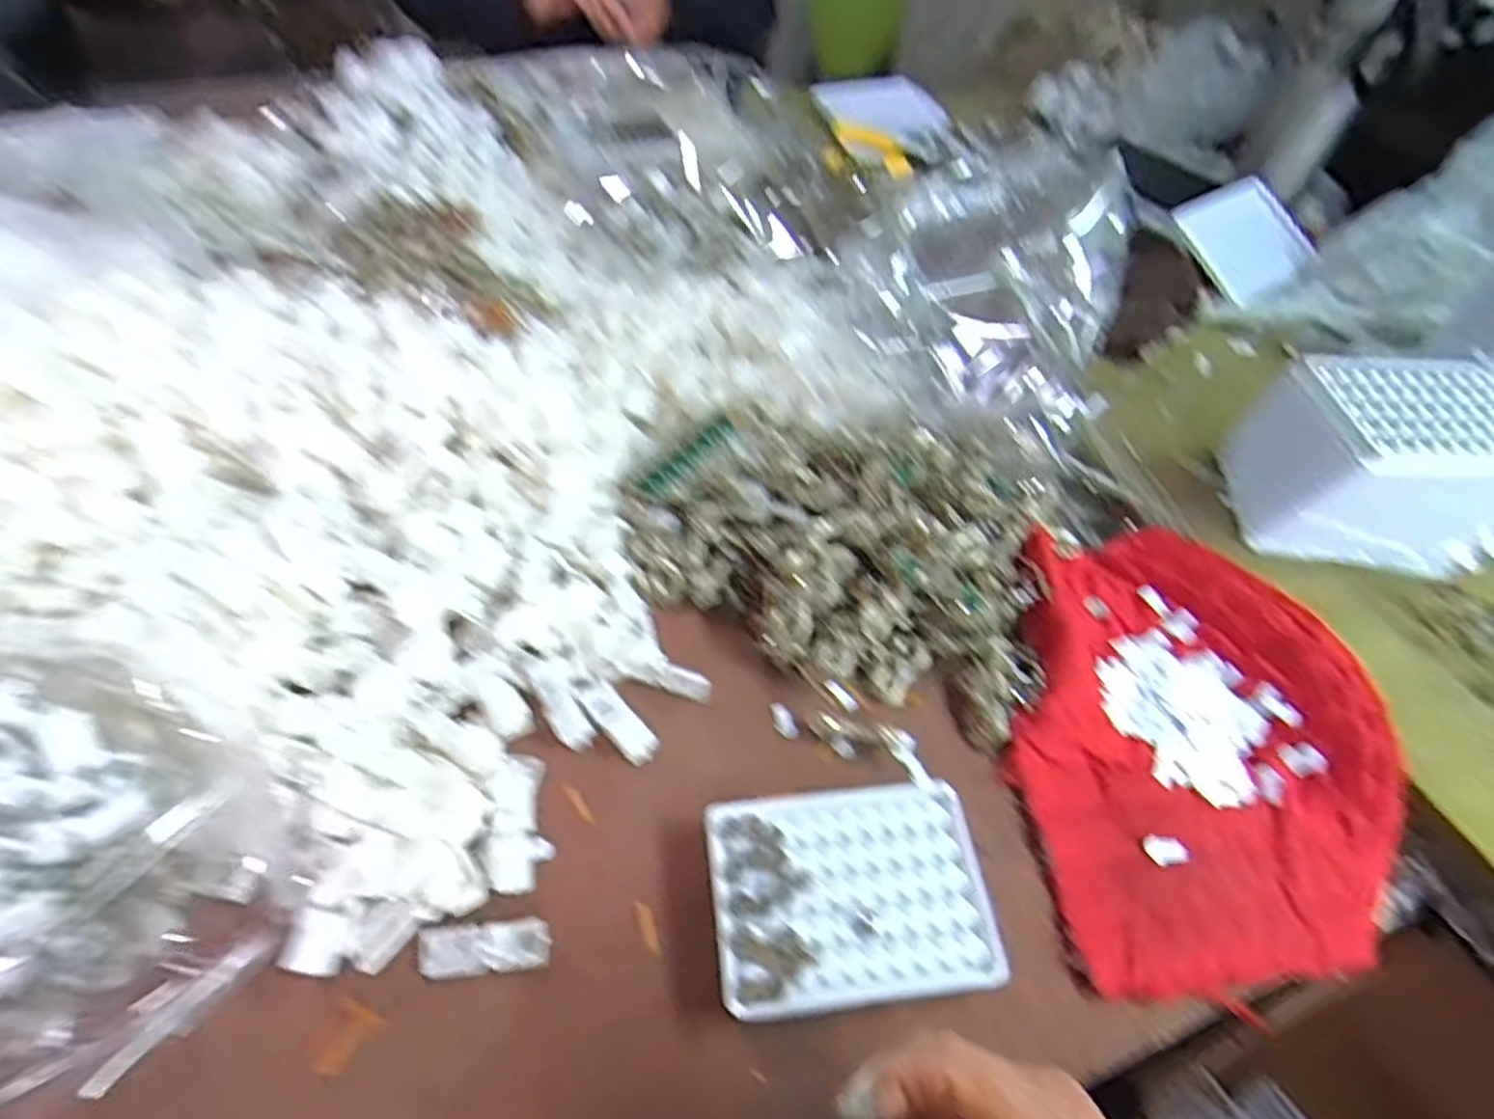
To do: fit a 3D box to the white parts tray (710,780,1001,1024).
[{"bbox_3d":[0.049,0.165,0.388,0.131,0.026,0.101,-4,52,-8],"label":"white parts tray"}]

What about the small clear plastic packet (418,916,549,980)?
[{"bbox_3d":[-0.125,0.185,0.367,0.060,0.010,0.022,-2,52,-7],"label":"small clear plastic packet"}]

